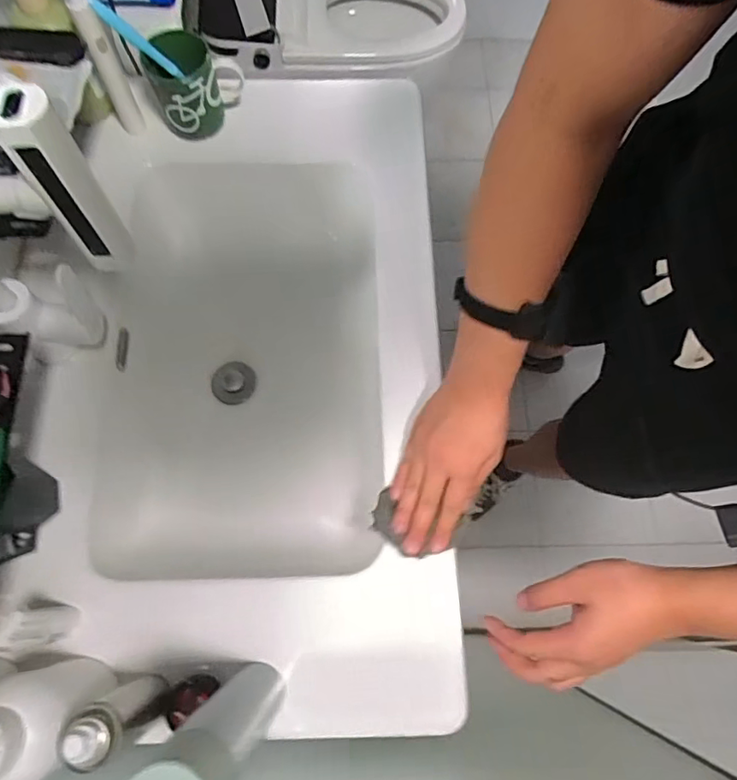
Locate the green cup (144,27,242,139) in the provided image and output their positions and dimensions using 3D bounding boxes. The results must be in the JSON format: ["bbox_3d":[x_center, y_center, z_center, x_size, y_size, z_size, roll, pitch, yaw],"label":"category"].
[{"bbox_3d":[-0.218,-0.388,0.656,0.114,0.095,0.082,-19,73,-8],"label":"green cup"}]

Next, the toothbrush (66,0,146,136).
[{"bbox_3d":[-0.309,-0.395,0.577,0.028,0.244,0.031,-28,75,-11],"label":"toothbrush"}]

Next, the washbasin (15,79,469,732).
[{"bbox_3d":[-0.145,-0.022,0.669,0.446,0.192,0.759,0,72,-3],"label":"washbasin"}]

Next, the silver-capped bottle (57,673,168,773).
[{"bbox_3d":[-0.198,0.262,0.416,0.034,0.133,0.041,-28,75,-11],"label":"silver-capped bottle"}]

